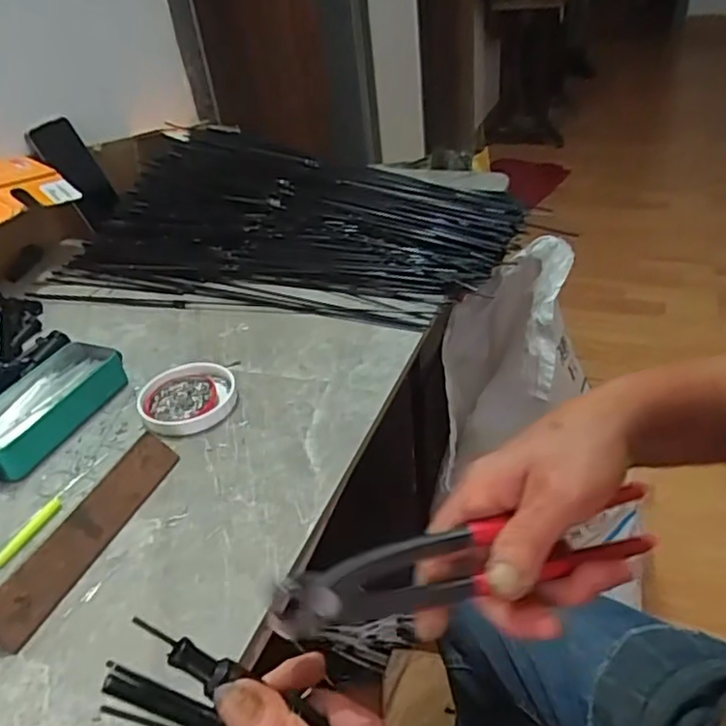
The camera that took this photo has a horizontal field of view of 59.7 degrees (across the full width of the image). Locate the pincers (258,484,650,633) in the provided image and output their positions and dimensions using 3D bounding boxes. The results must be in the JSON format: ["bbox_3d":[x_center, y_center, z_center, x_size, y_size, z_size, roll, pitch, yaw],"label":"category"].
[{"bbox_3d":[0.053,0.094,0.307,0.195,0.048,0.021,-11,36,-9],"label":"pincers"}]

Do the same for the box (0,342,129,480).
[{"bbox_3d":[-0.293,0.037,0.584,0.077,0.033,0.155,7,38,18],"label":"box"}]

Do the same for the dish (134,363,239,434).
[{"bbox_3d":[-0.163,0.030,0.589,0.086,0.013,0.092,-4,36,3],"label":"dish"}]

